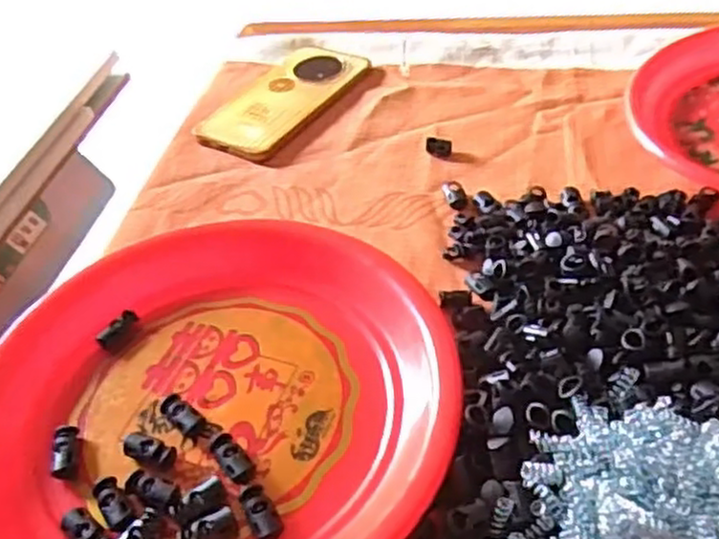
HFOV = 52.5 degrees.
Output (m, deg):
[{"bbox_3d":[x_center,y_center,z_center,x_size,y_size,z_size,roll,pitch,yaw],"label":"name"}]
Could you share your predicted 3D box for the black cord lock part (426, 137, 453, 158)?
[{"bbox_3d":[0.060,-0.093,0.552,0.020,0.008,0.015,4,49,9],"label":"black cord lock part"}]

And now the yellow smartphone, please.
[{"bbox_3d":[-0.063,-0.145,0.616,0.077,0.009,0.158,22,52,26],"label":"yellow smartphone"}]

